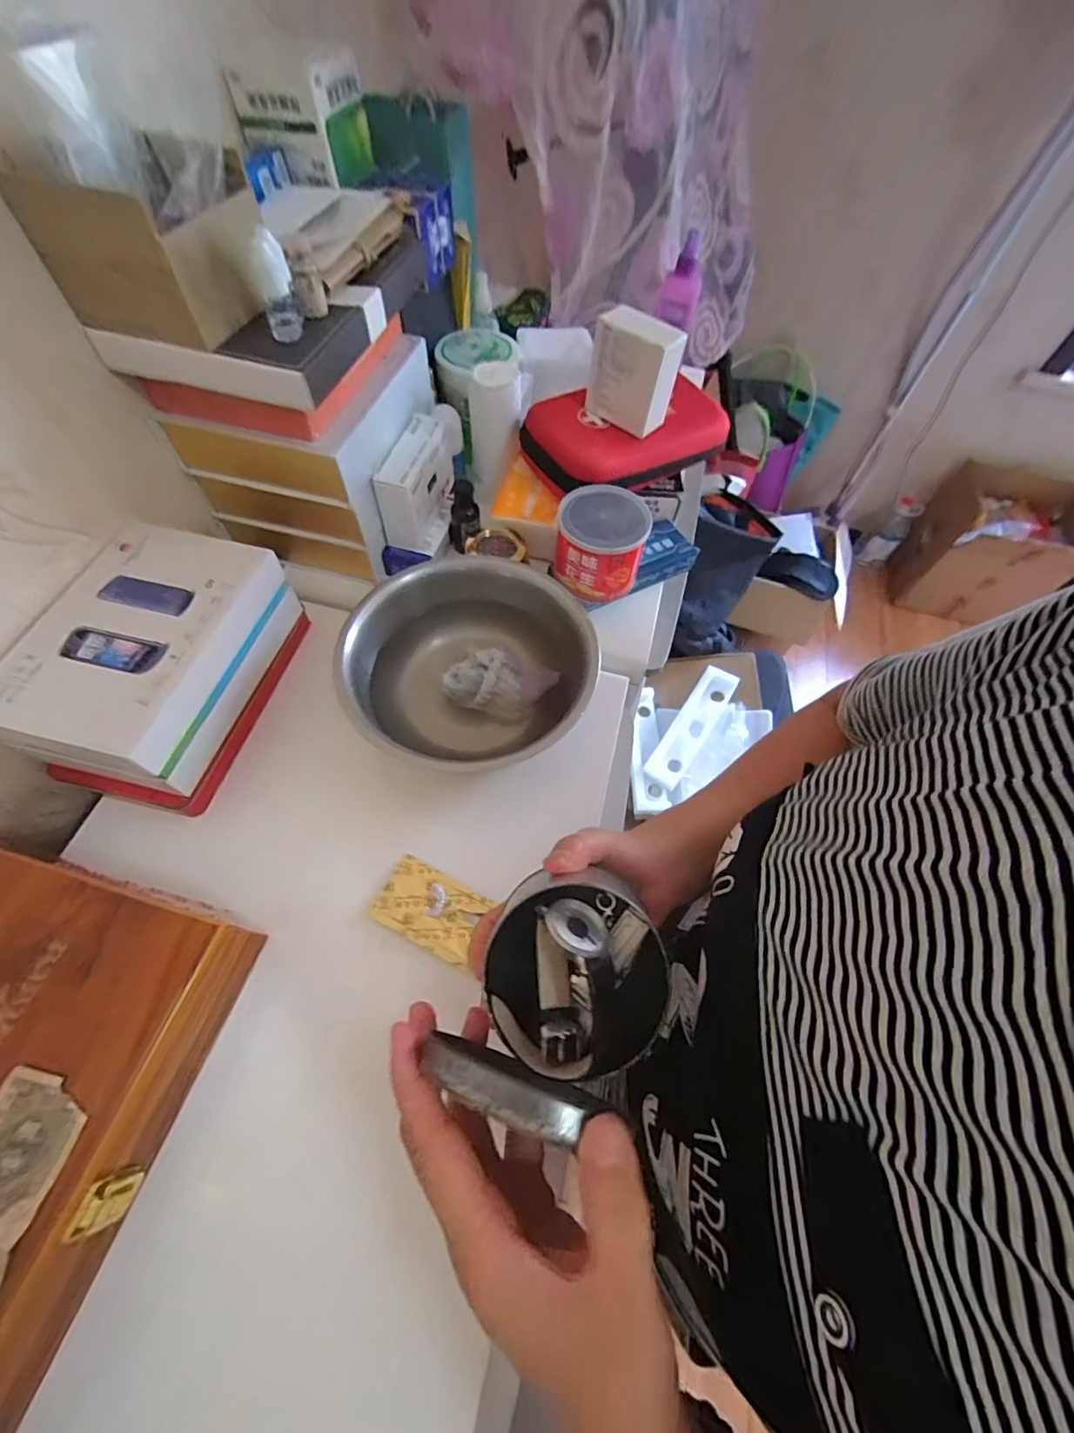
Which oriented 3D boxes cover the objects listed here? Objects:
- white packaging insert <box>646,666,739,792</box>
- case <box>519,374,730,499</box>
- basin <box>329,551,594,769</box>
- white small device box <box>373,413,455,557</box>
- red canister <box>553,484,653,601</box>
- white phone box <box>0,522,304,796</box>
[{"bbox_3d":[0.371,0.022,1.223,0.084,0.031,0.313,32,79,15],"label":"white packaging insert"},{"bbox_3d":[0.099,-0.293,0.543,0.213,0.052,0.133,-26,65,-15],"label":"case"},{"bbox_3d":[-0.056,-0.038,0.440,0.192,0.067,0.197,1,61,-2],"label":"basin"},{"bbox_3d":[-0.118,-0.237,0.526,0.048,0.082,0.122,9,61,3],"label":"white small device box"},{"bbox_3d":[0.061,-0.167,0.489,0.080,0.068,0.082,13,61,5],"label":"red canister"},{"bbox_3d":[-0.291,-0.050,0.401,0.148,0.063,0.199,14,61,5],"label":"white phone box"}]

